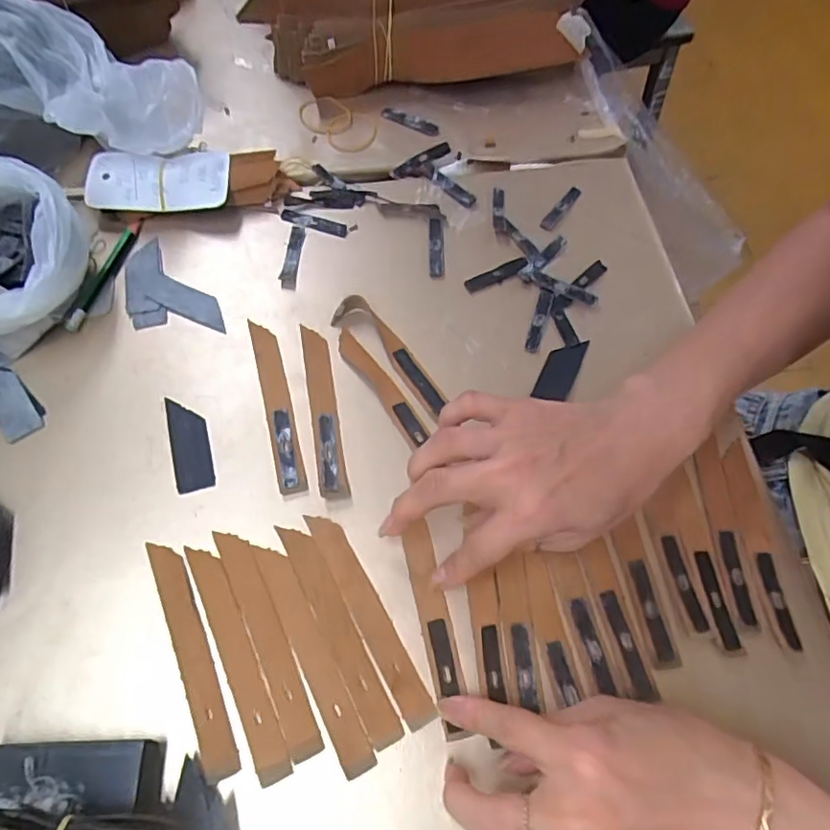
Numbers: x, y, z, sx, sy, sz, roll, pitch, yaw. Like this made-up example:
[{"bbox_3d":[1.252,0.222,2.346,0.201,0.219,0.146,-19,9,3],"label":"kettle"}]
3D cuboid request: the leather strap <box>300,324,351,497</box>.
[{"bbox_3d":[-0.059,-0.007,0.364,0.017,0.005,0.124,-9,64,-7],"label":"leather strap"}]

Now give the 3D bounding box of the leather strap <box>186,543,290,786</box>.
[{"bbox_3d":[-0.094,0.126,0.299,0.016,0.004,0.123,-23,66,-13],"label":"leather strap"}]

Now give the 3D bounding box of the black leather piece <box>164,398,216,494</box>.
[{"bbox_3d":[-0.141,0.017,0.353,0.022,0.004,0.064,-16,65,-10],"label":"black leather piece"}]

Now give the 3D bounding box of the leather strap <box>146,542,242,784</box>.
[{"bbox_3d":[-0.119,0.124,0.298,0.017,0.004,0.124,-22,66,-13],"label":"leather strap"}]

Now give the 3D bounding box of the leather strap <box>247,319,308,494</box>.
[{"bbox_3d":[-0.089,-0.009,0.365,0.016,0.004,0.125,-13,65,-9],"label":"leather strap"}]

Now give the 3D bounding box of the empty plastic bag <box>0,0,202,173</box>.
[{"bbox_3d":[-0.262,-0.233,0.422,0.198,0.094,0.117,-10,64,-7],"label":"empty plastic bag"}]

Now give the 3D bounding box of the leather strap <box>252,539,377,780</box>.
[{"bbox_3d":[-0.055,0.124,0.301,0.017,0.004,0.125,-25,67,-14],"label":"leather strap"}]

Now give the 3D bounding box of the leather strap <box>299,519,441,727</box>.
[{"bbox_3d":[-0.025,0.107,0.311,0.017,0.004,0.123,-26,67,-15],"label":"leather strap"}]

